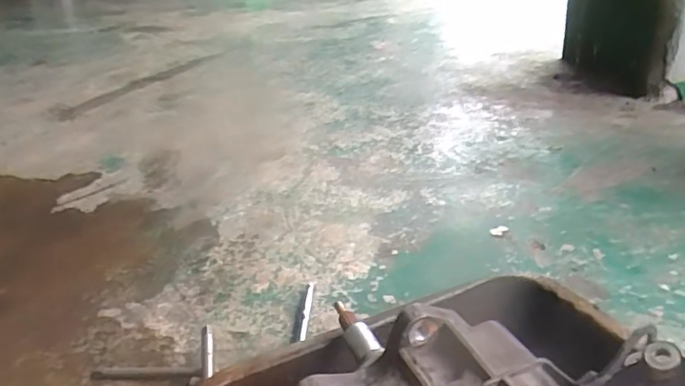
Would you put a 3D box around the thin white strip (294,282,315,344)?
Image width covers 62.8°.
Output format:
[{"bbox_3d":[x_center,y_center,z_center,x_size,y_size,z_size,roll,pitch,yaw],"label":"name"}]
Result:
[{"bbox_3d":[-0.052,0.164,0.795,0.015,0.011,0.126,-2,28,9],"label":"thin white strip"}]

